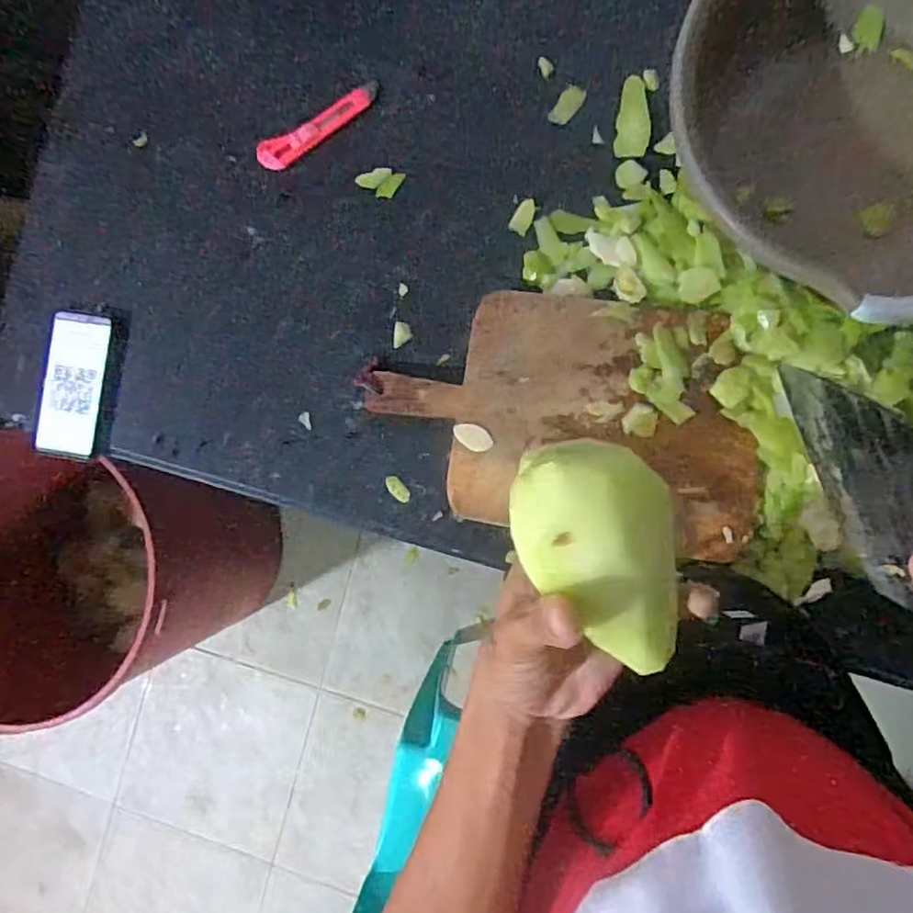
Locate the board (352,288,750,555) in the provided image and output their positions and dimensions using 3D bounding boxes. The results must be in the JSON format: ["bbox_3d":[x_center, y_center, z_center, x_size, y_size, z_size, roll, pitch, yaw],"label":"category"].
[{"bbox_3d":[0.098,-0.043,0.625,0.374,0.031,0.226,9,89,9],"label":"board"}]

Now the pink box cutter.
[{"bbox_3d":[-0.148,-0.357,0.688,0.148,0.020,0.031,-29,84,6],"label":"pink box cutter"}]

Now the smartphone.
[{"bbox_3d":[-0.423,-0.079,0.697,0.065,0.012,0.160,7,84,-6],"label":"smartphone"}]

